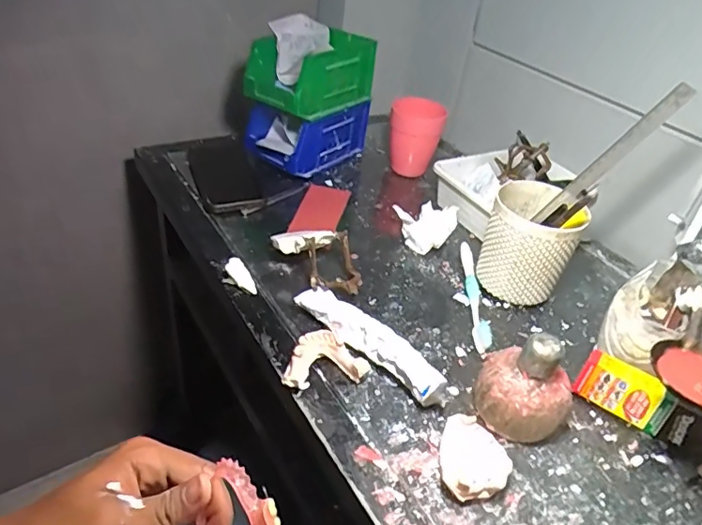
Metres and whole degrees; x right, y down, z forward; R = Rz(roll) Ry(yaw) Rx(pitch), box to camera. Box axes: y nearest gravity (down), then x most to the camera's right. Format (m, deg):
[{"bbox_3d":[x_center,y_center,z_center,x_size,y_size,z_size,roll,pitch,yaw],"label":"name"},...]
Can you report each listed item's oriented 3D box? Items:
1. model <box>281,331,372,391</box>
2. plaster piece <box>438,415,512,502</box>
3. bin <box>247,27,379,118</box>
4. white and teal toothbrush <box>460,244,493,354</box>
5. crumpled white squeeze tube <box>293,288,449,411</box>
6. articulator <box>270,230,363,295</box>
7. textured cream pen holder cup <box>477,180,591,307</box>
[{"bbox_3d":[-0.026,0.090,0.480,0.075,0.026,0.049,-7,41,-15],"label":"model"},{"bbox_3d":[0.098,0.157,0.419,0.051,0.020,0.066,7,39,3],"label":"plaster piece"},{"bbox_3d":[-0.053,-0.263,0.734,0.098,0.087,0.184,31,46,28],"label":"bin"},{"bbox_3d":[0.138,0.033,0.592,0.020,0.010,0.180,5,39,0],"label":"white and teal toothbrush"},{"bbox_3d":[0.019,0.076,0.506,0.174,0.028,0.038,32,46,29],"label":"crumpled white squeeze tube"},{"bbox_3d":[-0.037,-0.006,0.570,0.097,0.046,0.067,1,39,-5],"label":"articulator"},{"bbox_3d":[0.198,-0.023,0.585,0.088,0.106,0.093,3,39,-2],"label":"textured cream pen holder cup"}]

